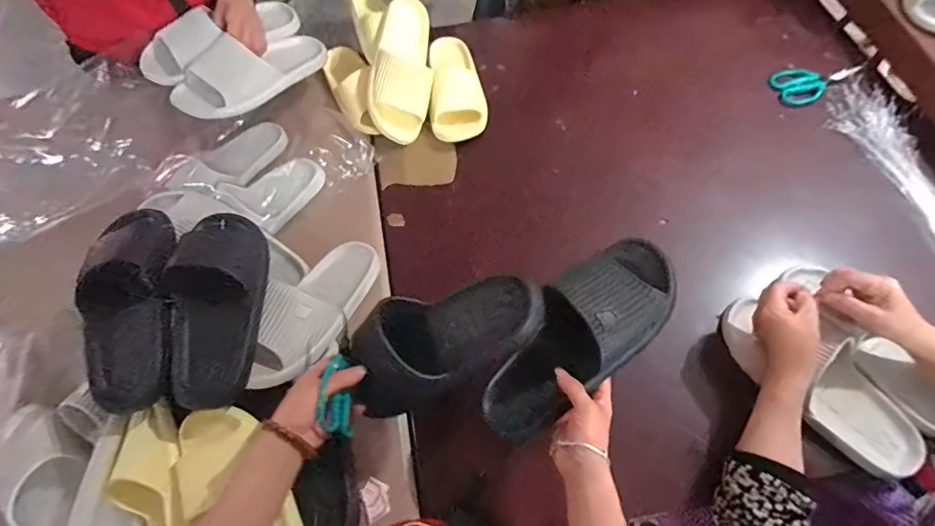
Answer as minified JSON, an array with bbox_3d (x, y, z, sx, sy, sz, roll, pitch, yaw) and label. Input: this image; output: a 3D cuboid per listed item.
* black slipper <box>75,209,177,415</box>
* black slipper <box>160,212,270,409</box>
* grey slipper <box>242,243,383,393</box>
[{"bbox_3d":[-0.426,0.050,0.602,0.107,0.071,0.261,-6,78,-2],"label":"black slipper"},{"bbox_3d":[-0.320,0.039,0.611,0.102,0.073,0.269,-6,64,-2],"label":"black slipper"},{"bbox_3d":[-0.217,0.058,0.667,0.105,0.063,0.264,17,42,9],"label":"grey slipper"}]

